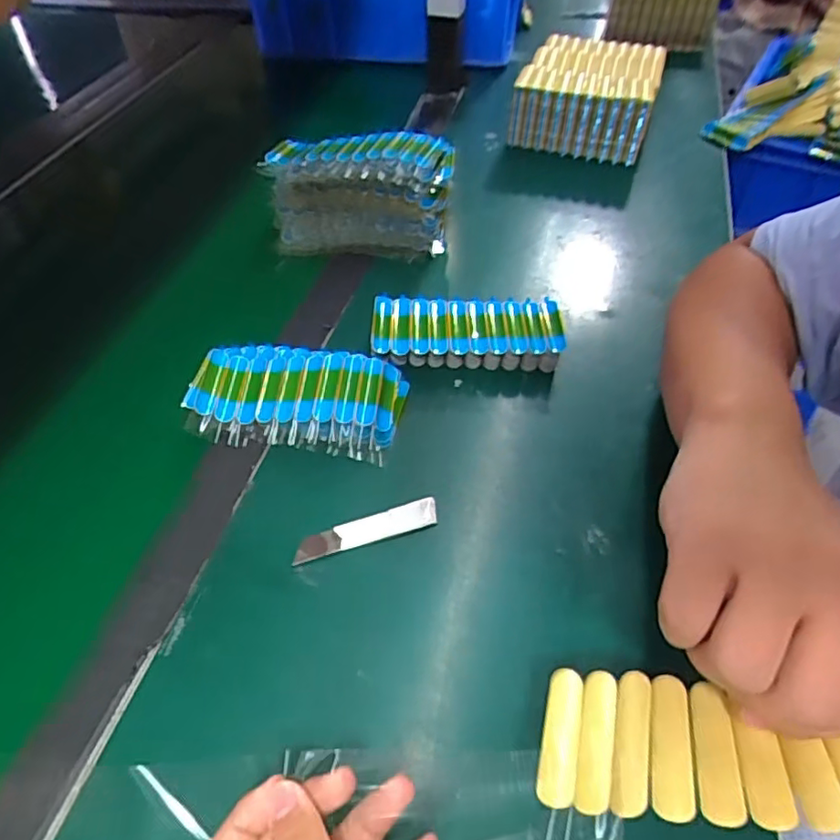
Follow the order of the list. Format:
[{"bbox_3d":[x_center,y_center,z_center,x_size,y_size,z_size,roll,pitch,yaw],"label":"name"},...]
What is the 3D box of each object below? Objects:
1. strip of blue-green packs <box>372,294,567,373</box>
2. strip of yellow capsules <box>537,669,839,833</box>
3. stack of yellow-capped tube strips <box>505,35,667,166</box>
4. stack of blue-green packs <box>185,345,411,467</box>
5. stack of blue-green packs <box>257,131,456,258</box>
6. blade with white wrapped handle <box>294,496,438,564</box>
[{"bbox_3d":[0.040,-0.072,0.509,0.155,0.038,0.067,1,50,0],"label":"strip of blue-green packs"},{"bbox_3d":[0.118,0.130,0.241,0.137,0.015,0.060,-11,26,24],"label":"strip of yellow capsules"},{"bbox_3d":[0.216,-0.414,0.767,0.158,0.075,0.199,16,52,13],"label":"stack of yellow-capped tube strips"},{"bbox_3d":[-0.097,-0.018,0.465,0.162,0.027,0.087,6,51,5],"label":"stack of blue-green packs"},{"bbox_3d":[-0.059,-0.221,0.596,0.177,0.101,0.078,5,51,4],"label":"stack of blue-green packs"},{"bbox_3d":[-0.036,0.073,0.405,0.098,0.004,0.020,-15,52,-12],"label":"blade with white wrapped handle"}]

